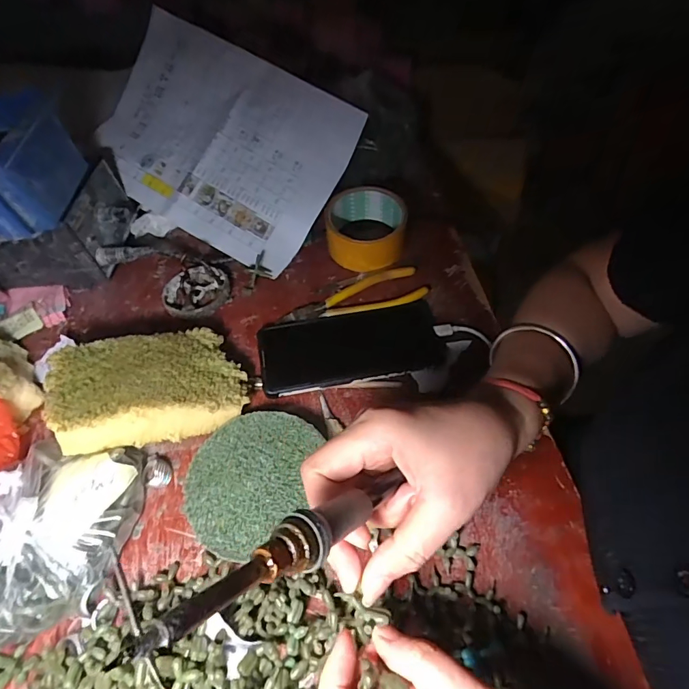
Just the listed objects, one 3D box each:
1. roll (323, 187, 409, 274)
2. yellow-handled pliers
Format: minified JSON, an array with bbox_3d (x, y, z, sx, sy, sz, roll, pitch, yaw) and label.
[{"bbox_3d":[0.023,-0.128,0.486,0.084,0.053,0.084,-1,54,1],"label":"roll"},{"bbox_3d":[0.010,-0.045,0.451,0.148,0.010,0.047,-17,55,-10],"label":"yellow-handled pliers"}]

